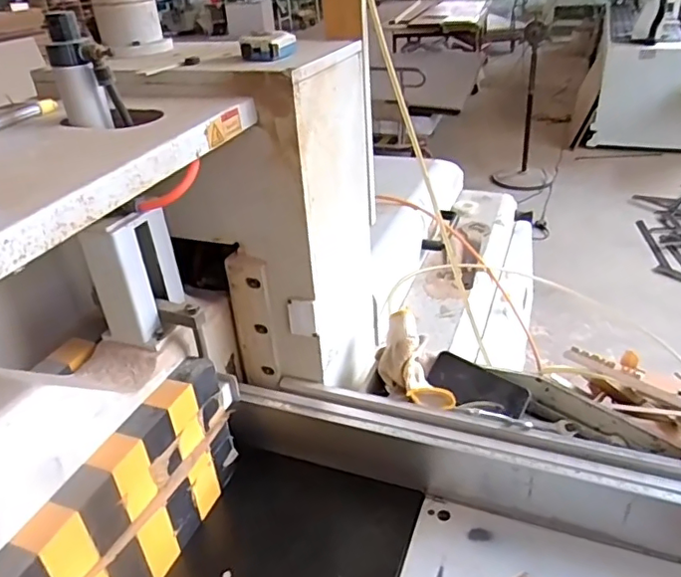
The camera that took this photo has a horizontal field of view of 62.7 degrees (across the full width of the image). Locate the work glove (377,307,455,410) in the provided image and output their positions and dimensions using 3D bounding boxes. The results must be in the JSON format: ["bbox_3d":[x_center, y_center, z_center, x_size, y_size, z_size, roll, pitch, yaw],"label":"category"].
[{"bbox_3d":[0.114,0.124,0.901,0.095,0.078,0.199,-8,33,-3],"label":"work glove"}]

